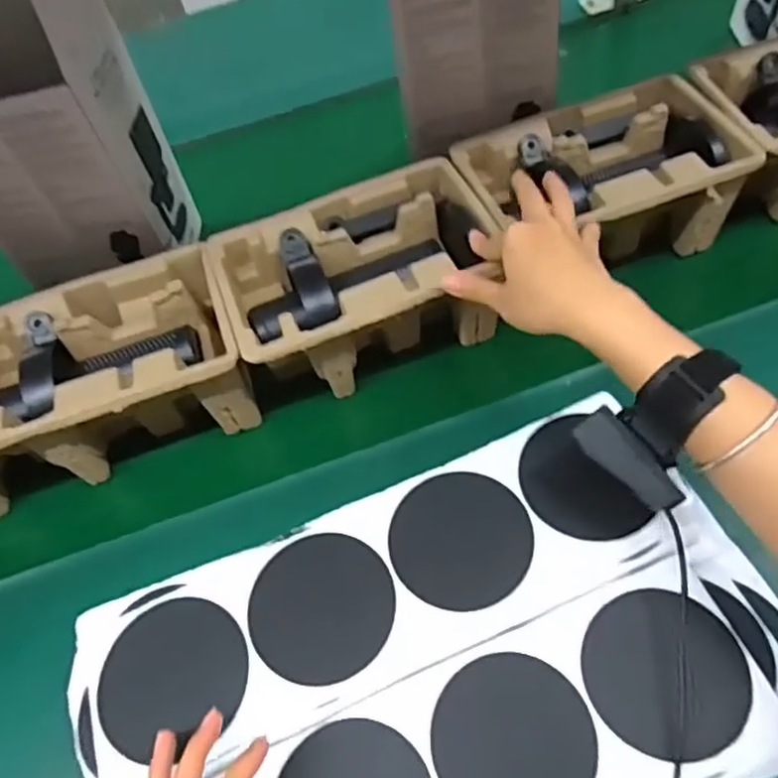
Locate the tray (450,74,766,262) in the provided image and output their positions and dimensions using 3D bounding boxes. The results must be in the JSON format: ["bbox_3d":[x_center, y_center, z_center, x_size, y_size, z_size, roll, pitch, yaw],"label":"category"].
[{"bbox_3d":[0.185,-0.181,0.586,0.218,0.095,0.148,-18,56,-8],"label":"tray"}]

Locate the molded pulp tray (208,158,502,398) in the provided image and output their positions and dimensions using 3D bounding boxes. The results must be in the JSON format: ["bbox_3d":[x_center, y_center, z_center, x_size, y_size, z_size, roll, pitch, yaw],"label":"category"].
[{"bbox_3d":[-0.025,-0.089,0.563,0.225,0.099,0.147,-21,56,-9],"label":"molded pulp tray"}]

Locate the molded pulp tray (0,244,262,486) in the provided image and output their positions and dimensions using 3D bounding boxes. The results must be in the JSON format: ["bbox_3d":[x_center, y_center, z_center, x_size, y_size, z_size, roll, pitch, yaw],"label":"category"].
[{"bbox_3d":[-0.233,-0.012,0.547,0.224,0.098,0.145,-19,56,-8],"label":"molded pulp tray"}]

